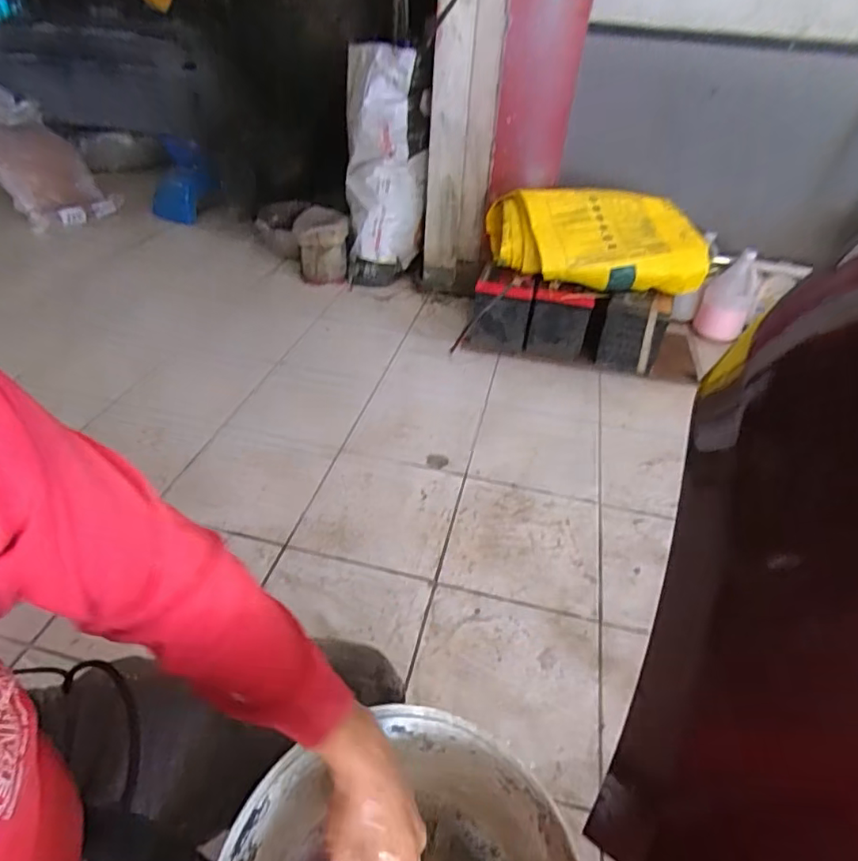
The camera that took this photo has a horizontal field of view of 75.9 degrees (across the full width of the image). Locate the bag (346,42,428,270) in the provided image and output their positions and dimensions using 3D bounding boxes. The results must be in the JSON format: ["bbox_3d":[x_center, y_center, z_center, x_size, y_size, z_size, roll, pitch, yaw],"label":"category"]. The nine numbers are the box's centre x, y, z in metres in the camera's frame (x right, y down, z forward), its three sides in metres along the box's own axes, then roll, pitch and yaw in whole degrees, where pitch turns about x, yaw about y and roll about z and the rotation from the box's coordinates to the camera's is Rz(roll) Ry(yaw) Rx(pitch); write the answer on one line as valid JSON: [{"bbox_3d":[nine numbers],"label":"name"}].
[{"bbox_3d":[-0.136,-0.850,1.756,0.250,0.612,0.258,1,40,-3],"label":"bag"}]

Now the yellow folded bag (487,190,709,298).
[{"bbox_3d":[0.468,-0.542,1.542,0.584,0.194,0.273,3,39,-1],"label":"yellow folded bag"}]

